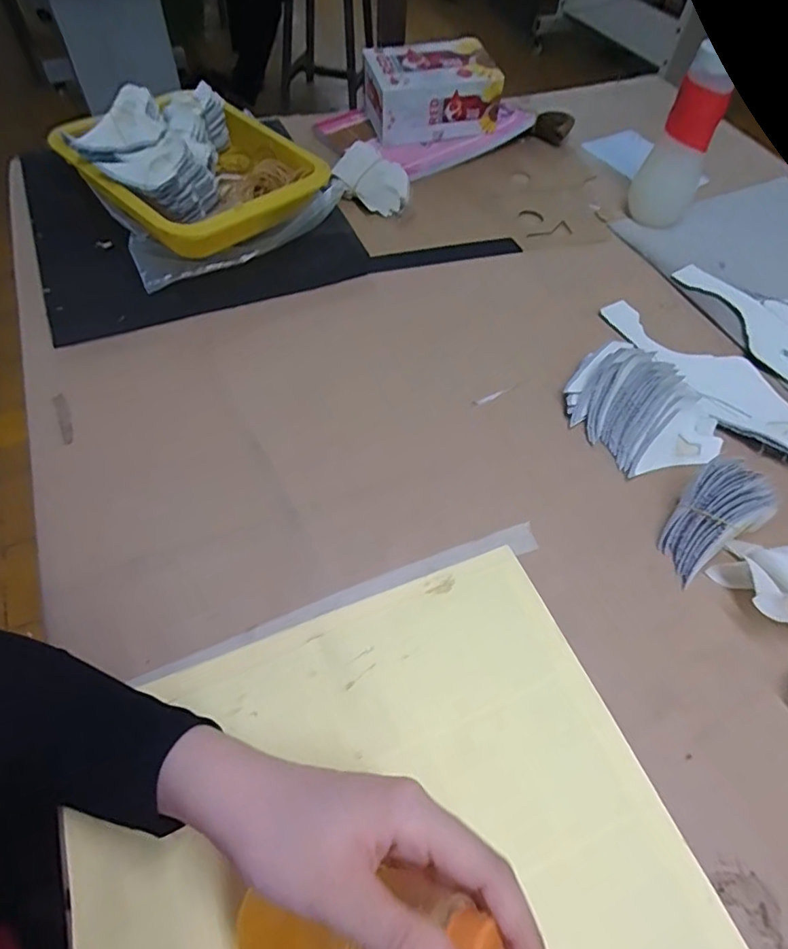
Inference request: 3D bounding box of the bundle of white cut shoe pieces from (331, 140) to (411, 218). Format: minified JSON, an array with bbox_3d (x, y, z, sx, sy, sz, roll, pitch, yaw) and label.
[{"bbox_3d":[-0.023,-0.332,0.604,0.088,0.034,0.057,30,60,13],"label":"bundle of white cut shoe pieces"}]

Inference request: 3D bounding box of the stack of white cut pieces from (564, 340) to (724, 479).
[{"bbox_3d":[0.207,-0.055,0.446,0.084,0.041,0.125,-38,67,-24],"label":"stack of white cut pieces"}]

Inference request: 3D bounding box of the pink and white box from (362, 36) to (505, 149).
[{"bbox_3d":[0.043,-0.474,0.663,0.148,0.079,0.096,-18,62,-16],"label":"pink and white box"}]

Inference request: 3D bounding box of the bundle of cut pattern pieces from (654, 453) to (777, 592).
[{"bbox_3d":[0.232,0.029,0.390,0.077,0.045,0.052,-29,63,-20],"label":"bundle of cut pattern pieces"}]

